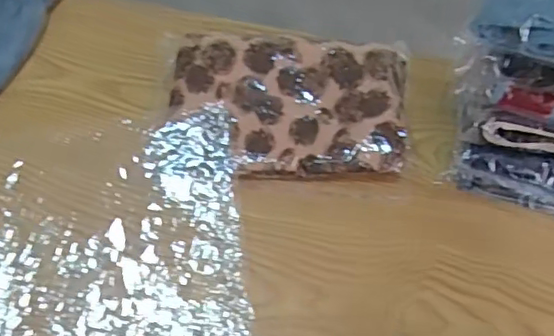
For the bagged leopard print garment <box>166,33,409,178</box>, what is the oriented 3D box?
[{"bbox_3d":[0.012,-0.069,0.638,0.251,0.031,0.161,3,66,1],"label":"bagged leopard print garment"}]

